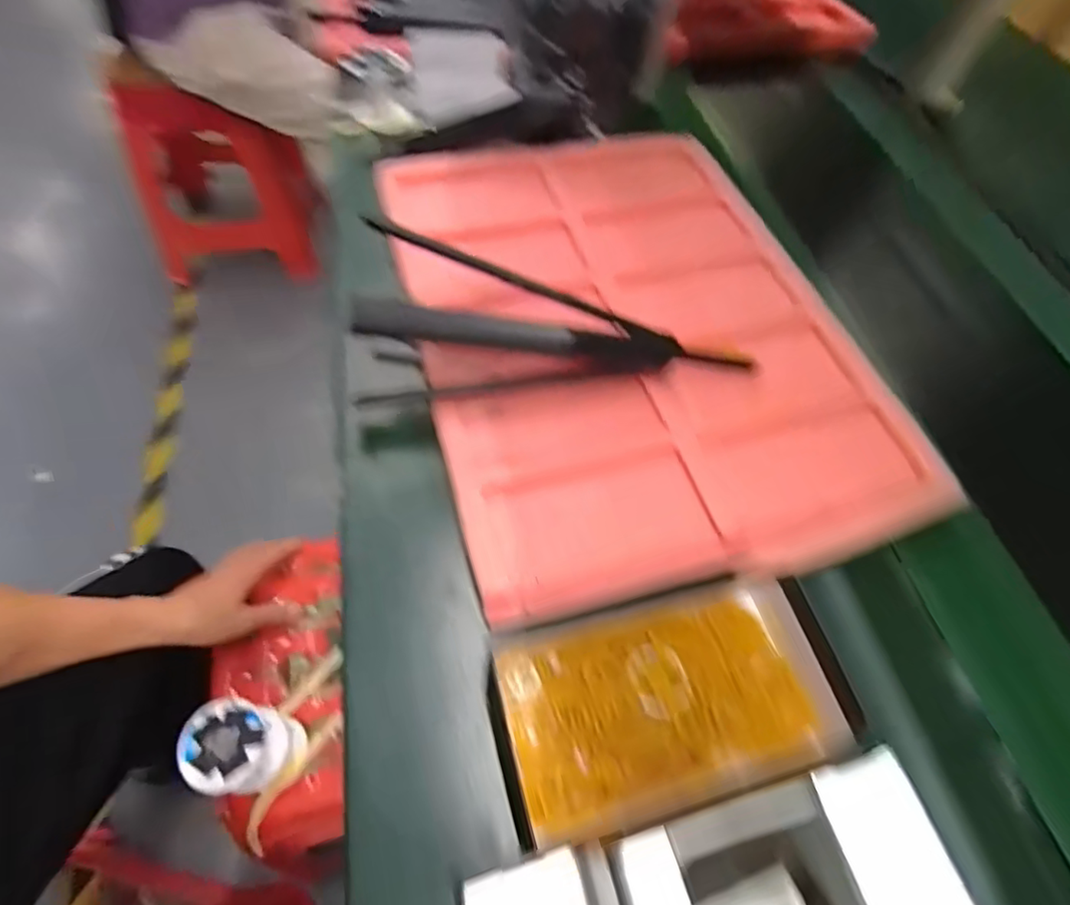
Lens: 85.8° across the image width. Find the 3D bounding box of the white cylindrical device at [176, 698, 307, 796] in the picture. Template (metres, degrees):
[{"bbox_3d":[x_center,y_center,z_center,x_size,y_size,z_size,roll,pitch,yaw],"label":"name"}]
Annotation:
[{"bbox_3d":[-0.250,0.258,0.500,0.058,0.122,0.066,12,57,1],"label":"white cylindrical device"}]

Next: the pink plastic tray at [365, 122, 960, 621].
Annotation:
[{"bbox_3d":[0.083,-0.124,0.536,0.375,0.057,0.507,-12,60,-11],"label":"pink plastic tray"}]

